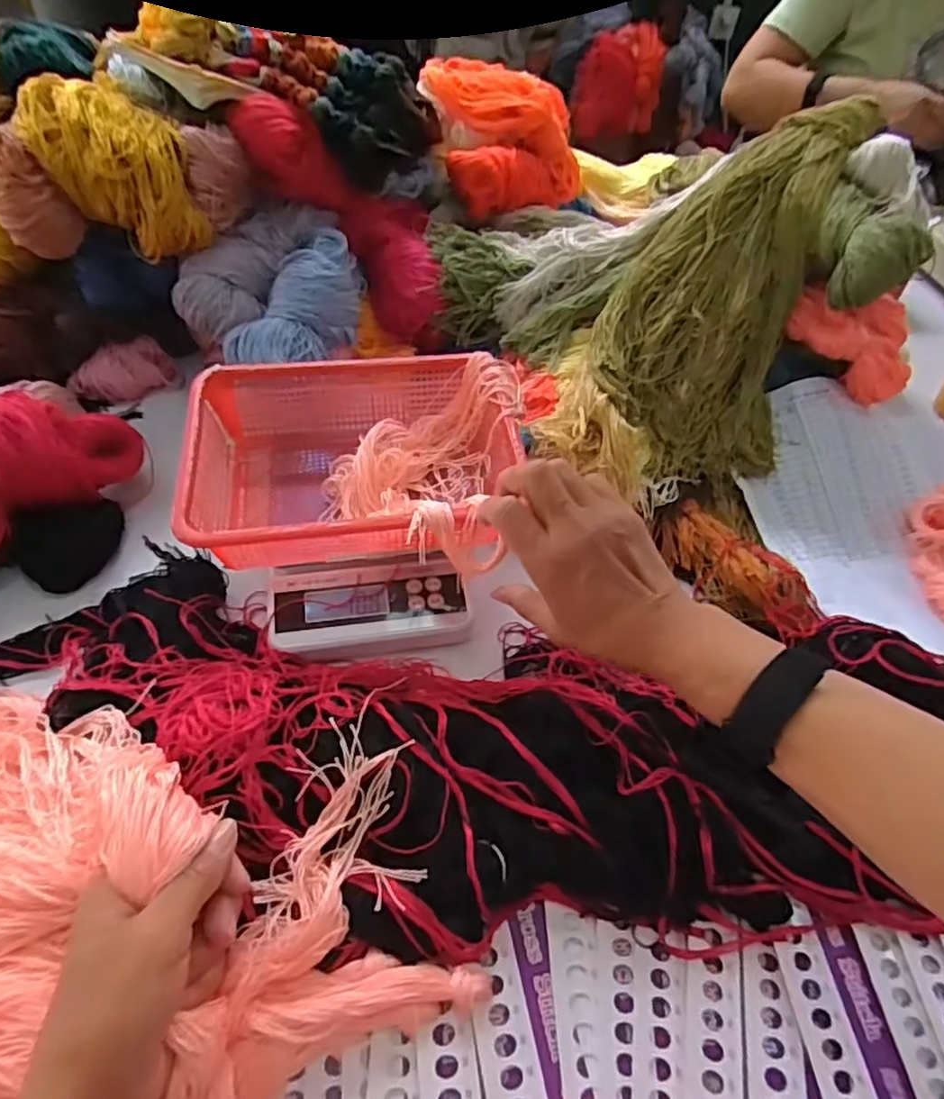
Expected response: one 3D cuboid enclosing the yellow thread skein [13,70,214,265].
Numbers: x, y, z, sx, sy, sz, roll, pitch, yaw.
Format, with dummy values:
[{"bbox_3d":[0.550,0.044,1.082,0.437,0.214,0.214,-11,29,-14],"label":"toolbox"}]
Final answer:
[{"bbox_3d":[-0.312,-0.331,0.559,0.115,0.094,0.137,-23,57,-20],"label":"yellow thread skein"}]

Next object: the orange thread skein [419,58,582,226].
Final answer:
[{"bbox_3d":[0.035,-0.497,0.770,0.163,0.099,0.197,-10,54,-11],"label":"orange thread skein"}]

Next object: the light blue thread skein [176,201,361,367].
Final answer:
[{"bbox_3d":[-0.186,-0.246,0.602,0.173,0.060,0.180,-15,57,-12],"label":"light blue thread skein"}]

